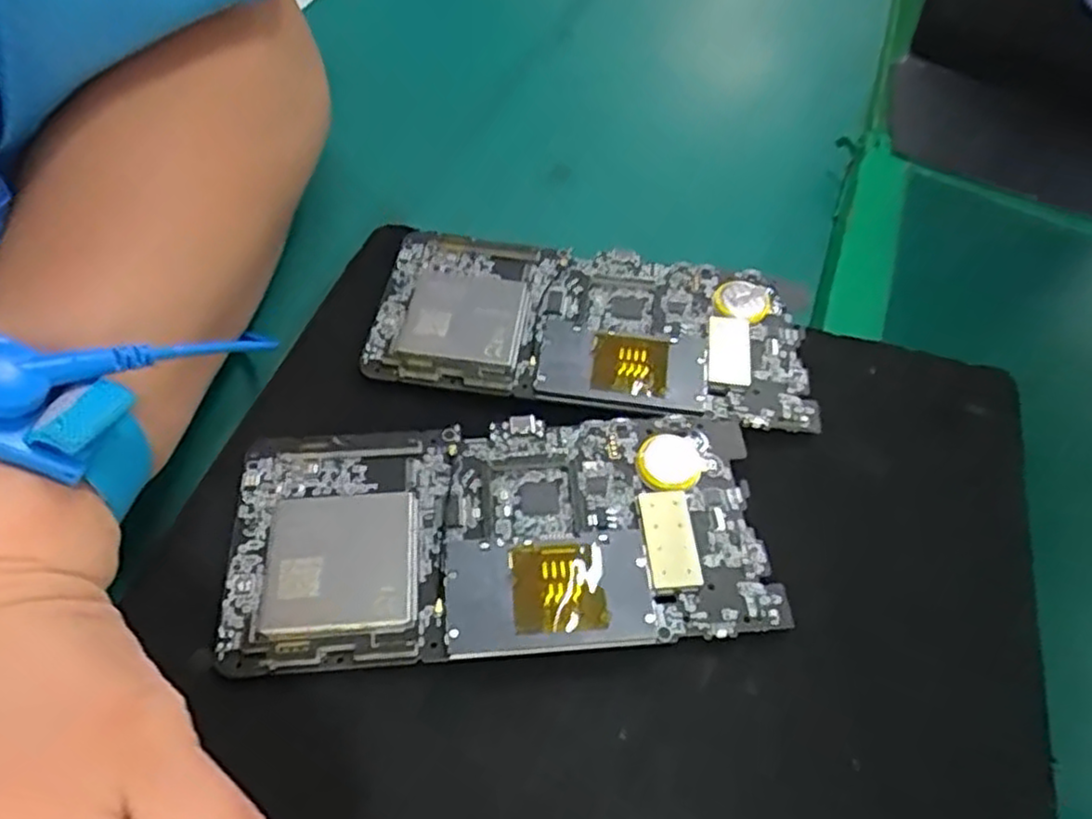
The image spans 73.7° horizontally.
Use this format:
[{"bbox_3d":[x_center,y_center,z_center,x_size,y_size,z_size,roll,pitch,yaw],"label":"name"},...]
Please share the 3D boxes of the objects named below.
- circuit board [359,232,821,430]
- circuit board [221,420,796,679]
[{"bbox_3d":[0.014,-0.030,0.261,0.149,0.008,0.069,11,56,-3],"label":"circuit board"},{"bbox_3d":[-0.013,0.035,0.215,0.151,0.005,0.071,1,57,-10],"label":"circuit board"}]

